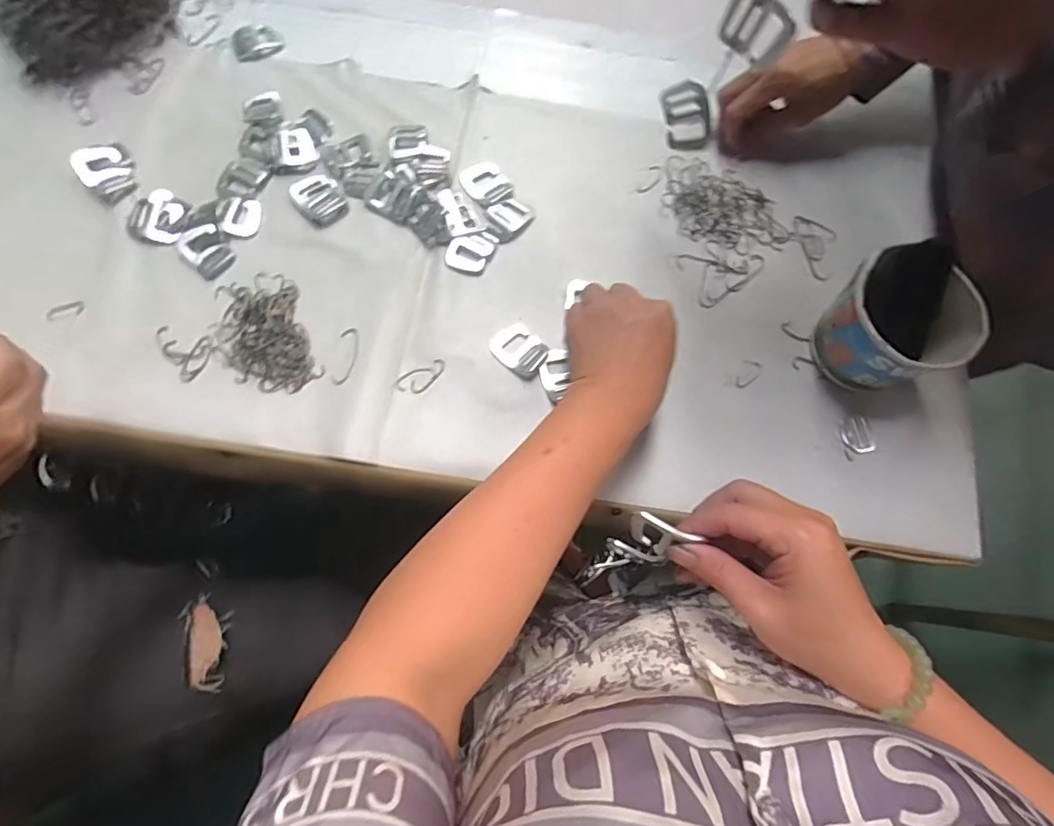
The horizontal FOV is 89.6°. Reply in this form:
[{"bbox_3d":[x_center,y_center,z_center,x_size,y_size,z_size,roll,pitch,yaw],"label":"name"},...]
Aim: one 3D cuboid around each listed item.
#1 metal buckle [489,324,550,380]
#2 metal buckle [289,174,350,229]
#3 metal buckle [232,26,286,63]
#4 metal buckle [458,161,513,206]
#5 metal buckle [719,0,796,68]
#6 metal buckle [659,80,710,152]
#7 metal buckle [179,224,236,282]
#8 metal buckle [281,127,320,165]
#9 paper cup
[{"bbox_3d":[-0.006,-0.053,0.442,0.048,0.005,0.036,43,77,9],"label":"metal buckle"},{"bbox_3d":[-0.185,-0.191,0.472,0.041,0.004,0.052,-30,77,-10],"label":"metal buckle"},{"bbox_3d":[-0.264,-0.365,0.519,0.046,0.004,0.042,-16,75,-6],"label":"metal buckle"},{"bbox_3d":[-0.037,-0.209,0.481,0.038,0.004,0.047,-30,77,-10],"label":"metal buckle"},{"bbox_3d":[0.137,-0.231,0.318,0.043,0.033,0.008,43,77,9],"label":"metal buckle"},{"bbox_3d":[0.112,-0.208,0.373,0.008,0.035,0.043,-45,124,-28],"label":"metal buckle"},{"bbox_3d":[-0.273,-0.138,0.452,0.034,0.004,0.049,-39,79,-12],"label":"metal buckle"},{"bbox_3d":[-0.209,-0.243,0.484,0.031,0.004,0.039,-20,76,-7],"label":"metal buckle"},{"bbox_3d":[0.280,-0.068,0.410,0.084,0.091,0.090,1,74,-2],"label":"paper cup"}]

